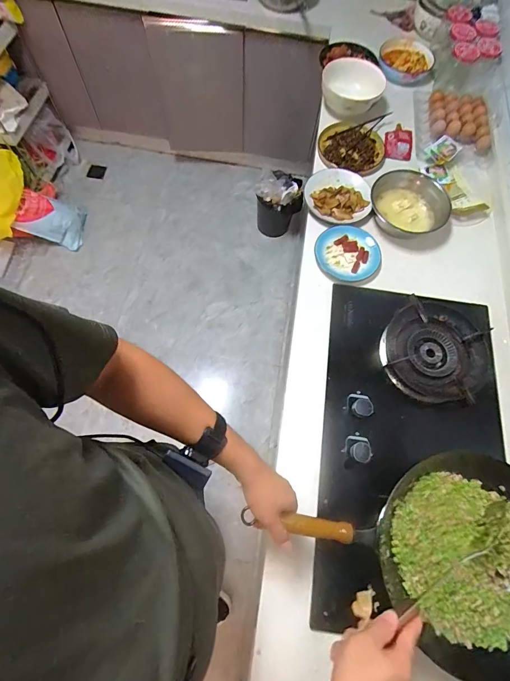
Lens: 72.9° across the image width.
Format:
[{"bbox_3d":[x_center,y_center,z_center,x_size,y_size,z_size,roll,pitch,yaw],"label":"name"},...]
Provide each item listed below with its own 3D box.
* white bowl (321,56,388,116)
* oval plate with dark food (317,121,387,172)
[{"bbox_3d":[0.302,-0.786,1.079,0.182,0.095,0.182,1,69,-3],"label":"white bowl"},{"bbox_3d":[0.297,-0.594,1.069,0.198,0.040,0.190,23,70,6],"label":"oval plate with dark food"}]

